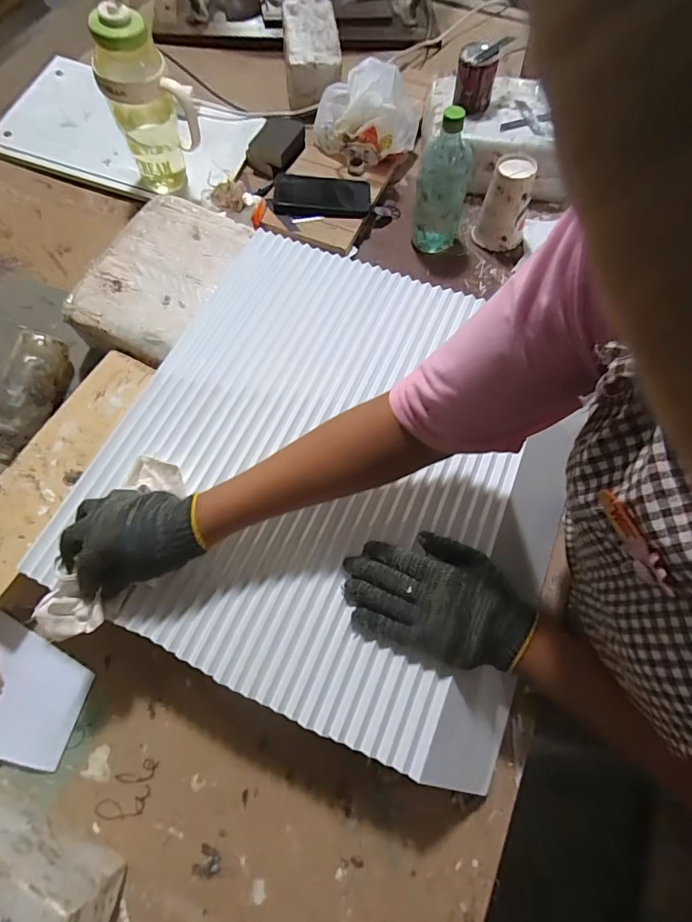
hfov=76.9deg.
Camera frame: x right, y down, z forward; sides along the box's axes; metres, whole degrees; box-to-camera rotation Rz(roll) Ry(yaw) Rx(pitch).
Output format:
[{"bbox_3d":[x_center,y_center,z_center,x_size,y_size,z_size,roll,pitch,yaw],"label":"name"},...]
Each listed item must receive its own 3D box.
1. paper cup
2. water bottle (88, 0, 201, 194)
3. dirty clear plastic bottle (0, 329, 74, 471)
[{"bbox_3d":[0.273,-0.430,0.730,0.082,0.115,0.082,22,70,7],"label":"paper cup"},{"bbox_3d":[-0.308,-0.555,0.701,0.120,0.241,0.087,-20,72,-10],"label":"water bottle"},{"bbox_3d":[-0.464,-0.084,0.625,0.073,0.070,0.204,7,69,-1],"label":"dirty clear plastic bottle"}]

